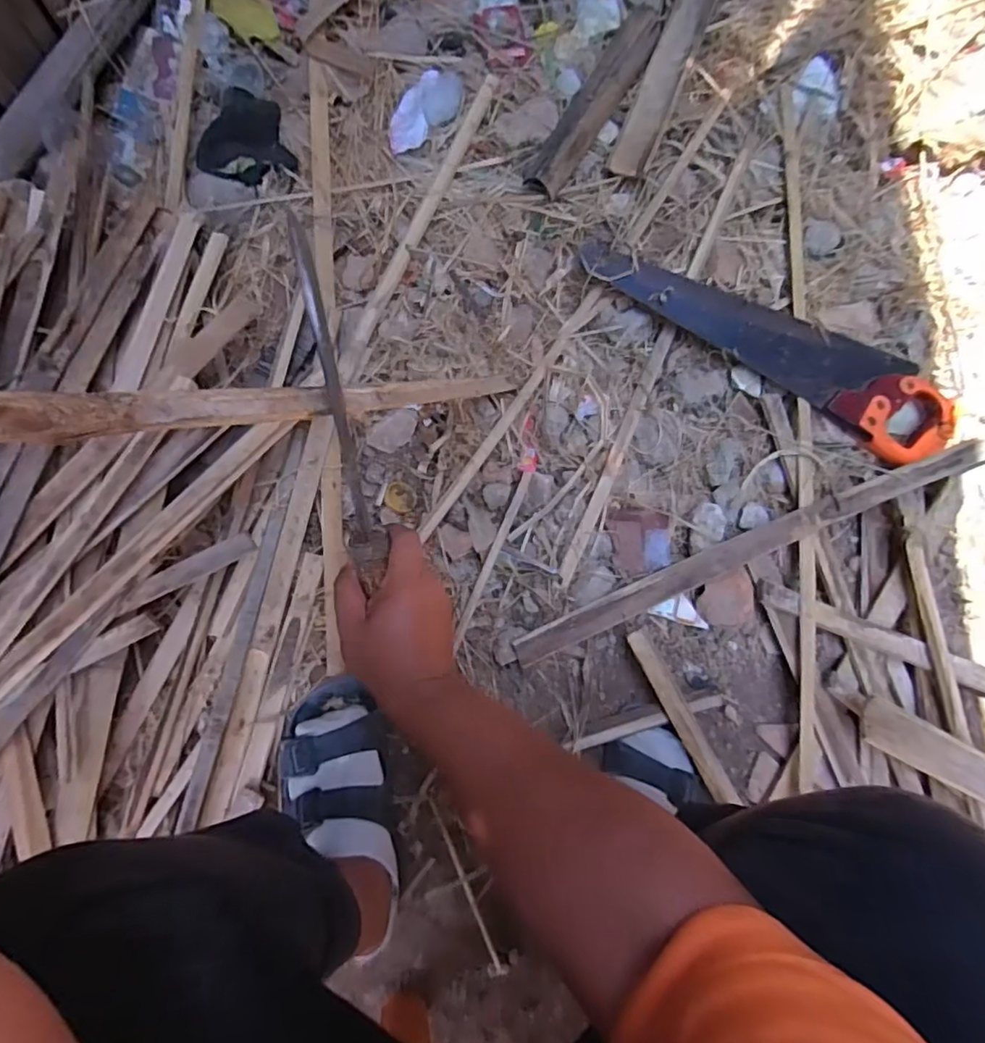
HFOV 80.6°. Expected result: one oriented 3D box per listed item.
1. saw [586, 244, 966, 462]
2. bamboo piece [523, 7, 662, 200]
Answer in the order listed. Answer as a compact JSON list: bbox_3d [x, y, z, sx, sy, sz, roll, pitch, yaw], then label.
[{"bbox_3d":[0.348,-0.234,0.722,0.491,0.037,0.144,33,80,1],"label":"saw"},{"bbox_3d":[0.134,-0.554,0.759,0.054,0.032,0.311,30,80,1],"label":"bamboo piece"}]

